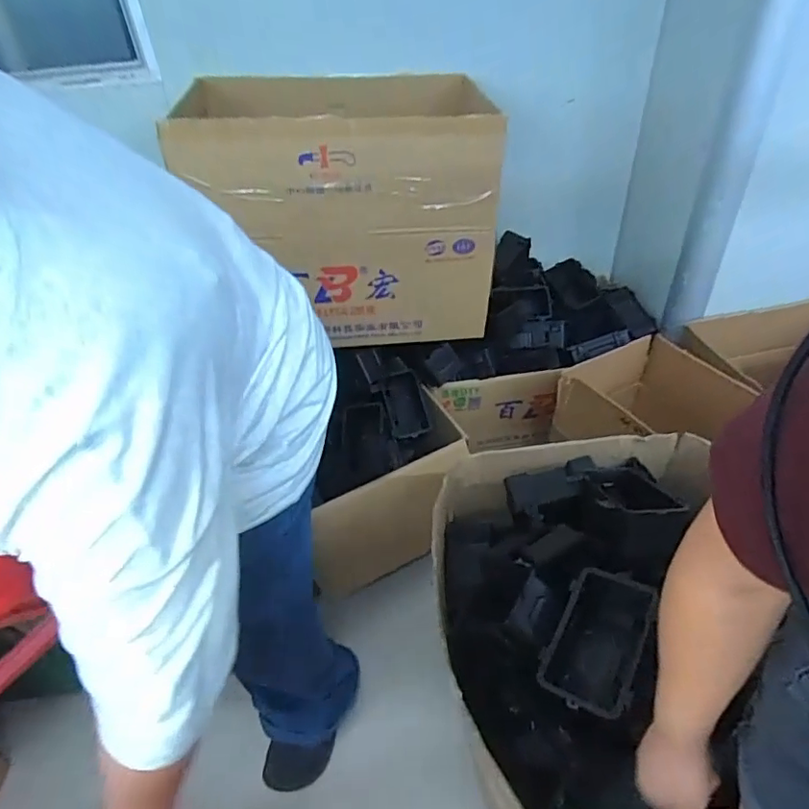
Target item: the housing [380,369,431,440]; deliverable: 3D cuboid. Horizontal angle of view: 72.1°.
[{"bbox_3d":[0.004,-0.003,1.455,0.105,0.169,0.030,-16,7,-12],"label":"housing"}]

